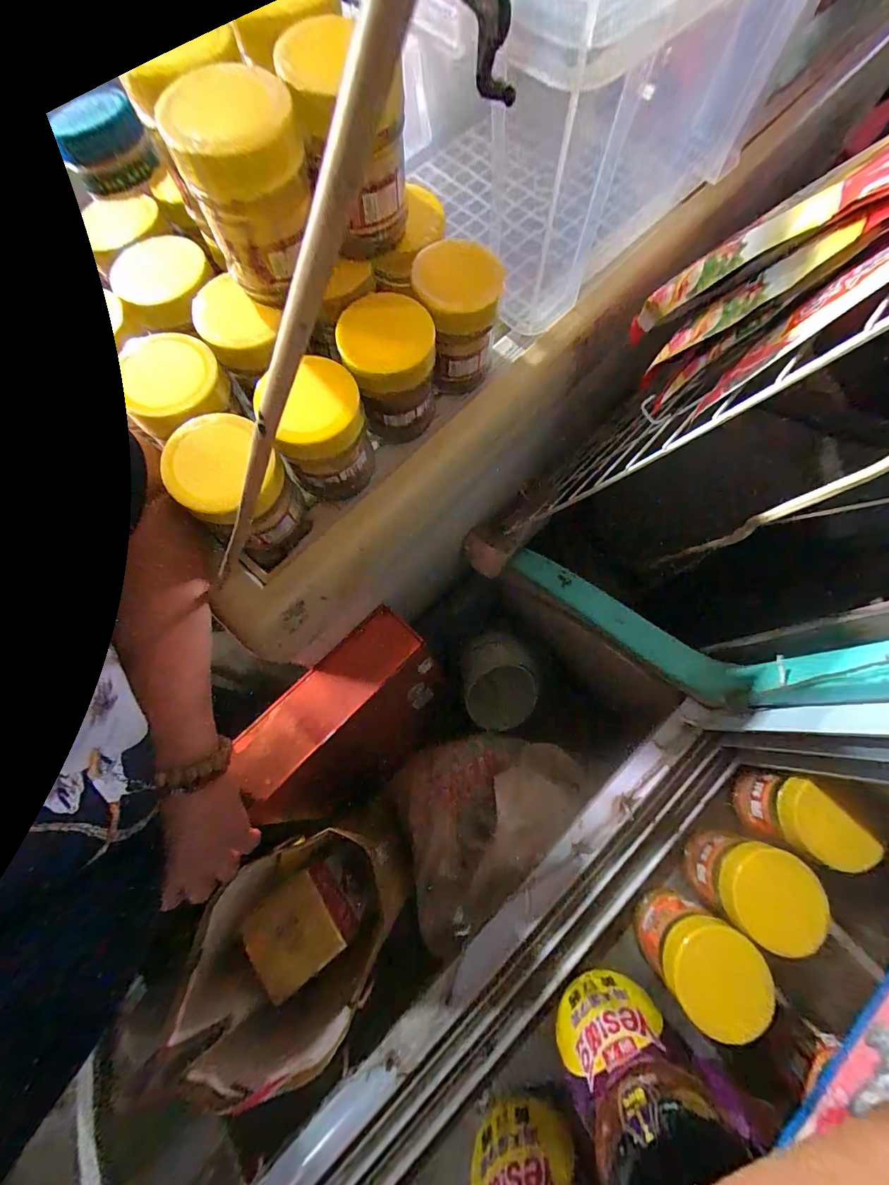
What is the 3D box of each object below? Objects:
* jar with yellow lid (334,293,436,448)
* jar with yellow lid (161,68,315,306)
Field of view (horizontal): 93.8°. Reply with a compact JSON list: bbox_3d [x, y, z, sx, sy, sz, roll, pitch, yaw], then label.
[{"bbox_3d":[-0.041,-0.168,0.320,0.063,0.081,0.066,0,74,0],"label":"jar with yellow lid"},{"bbox_3d":[-0.109,-0.228,0.243,0.065,0.090,0.077,-19,74,-5],"label":"jar with yellow lid"}]

